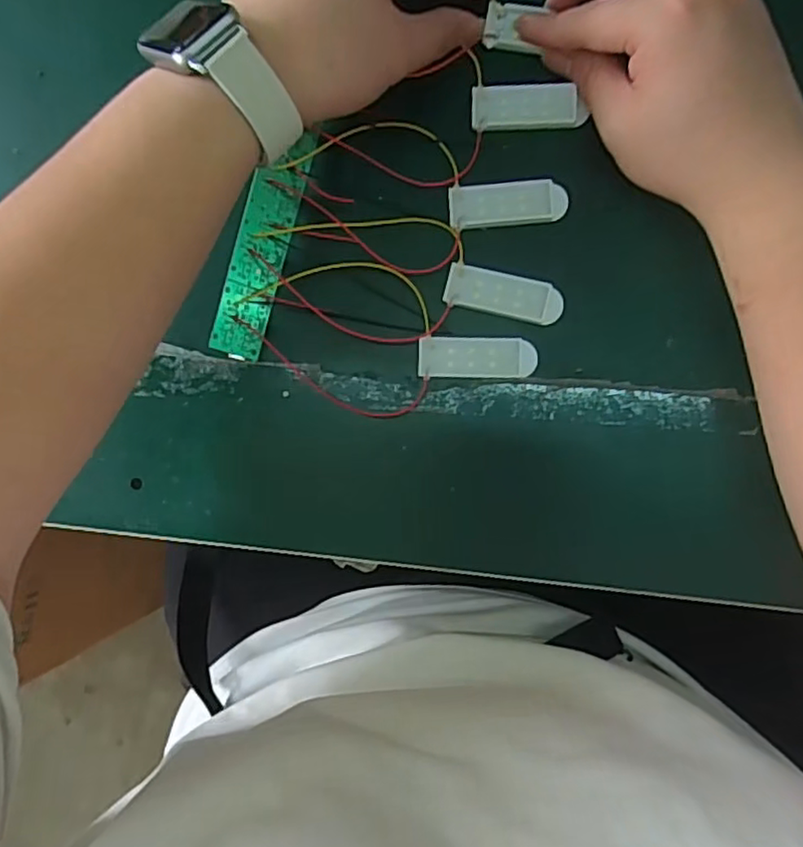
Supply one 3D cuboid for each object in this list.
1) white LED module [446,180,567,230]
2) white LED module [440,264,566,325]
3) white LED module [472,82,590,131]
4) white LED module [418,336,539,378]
[{"bbox_3d":[0.053,-0.110,0.319,0.057,0.004,0.022,-5,88,5],"label":"white LED module"},{"bbox_3d":[0.051,-0.064,0.319,0.057,0.004,0.022,12,89,5],"label":"white LED module"},{"bbox_3d":[0.063,-0.159,0.319,0.054,0.004,0.023,0,88,5],"label":"white LED module"},{"bbox_3d":[0.038,-0.033,0.321,0.058,0.005,0.020,0,88,5],"label":"white LED module"}]

